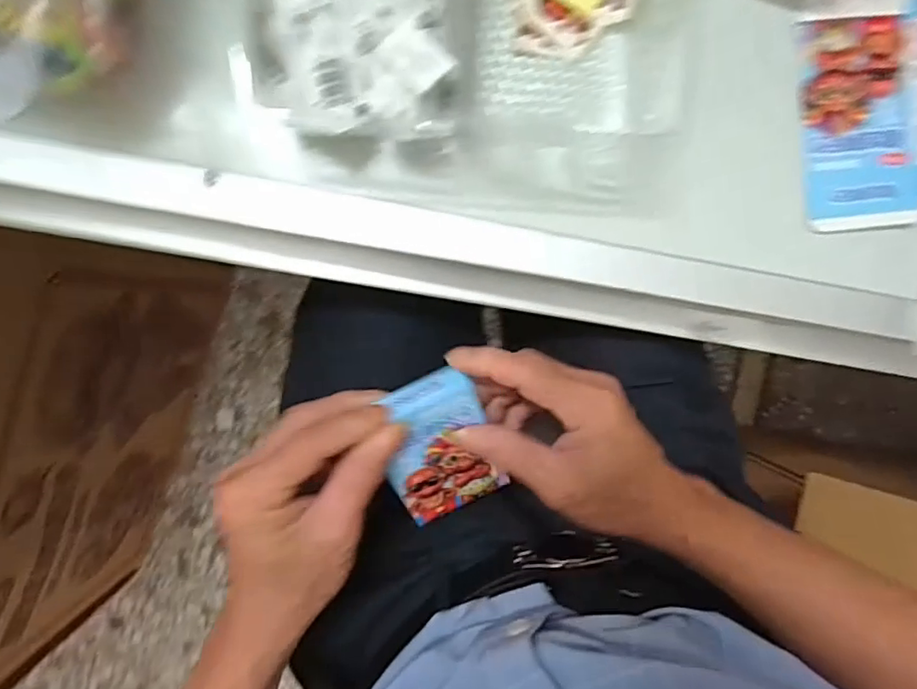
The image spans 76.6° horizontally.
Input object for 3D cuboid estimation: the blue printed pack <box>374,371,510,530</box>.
[{"bbox_3d":[-0.012,0.064,0.345,0.062,0.013,0.096,-26,123,-8],"label":"blue printed pack"}]

